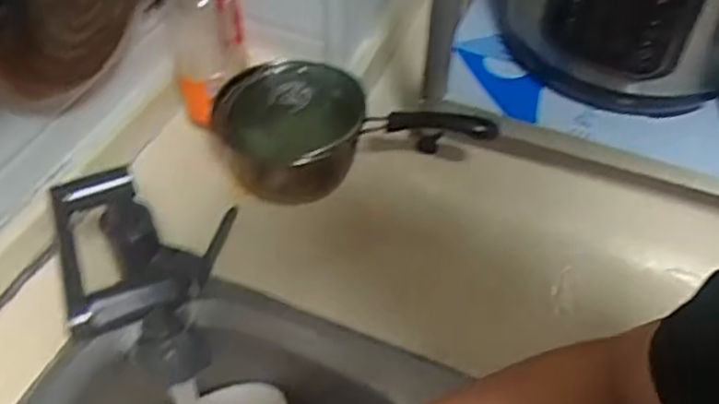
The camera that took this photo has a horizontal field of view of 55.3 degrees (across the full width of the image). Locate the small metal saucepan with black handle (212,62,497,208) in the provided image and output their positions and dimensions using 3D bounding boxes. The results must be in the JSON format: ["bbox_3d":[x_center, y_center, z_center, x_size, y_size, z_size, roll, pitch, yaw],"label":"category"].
[{"bbox_3d":[-0.007,-0.088,0.744,0.271,0.110,0.135,-4,48,-5],"label":"small metal saucepan with black handle"}]

